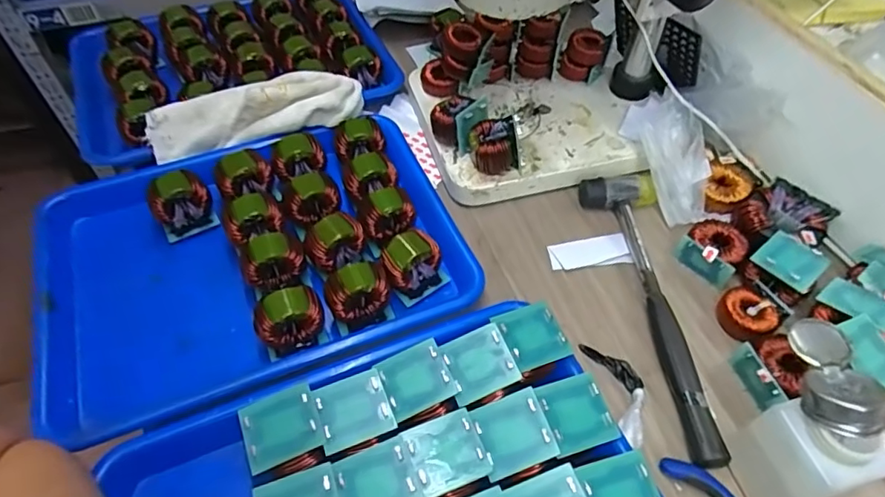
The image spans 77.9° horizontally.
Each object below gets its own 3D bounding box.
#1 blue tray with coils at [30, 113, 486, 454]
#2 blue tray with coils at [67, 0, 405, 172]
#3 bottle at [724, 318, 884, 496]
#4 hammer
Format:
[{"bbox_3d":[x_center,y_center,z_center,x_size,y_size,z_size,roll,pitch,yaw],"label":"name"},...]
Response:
[{"bbox_3d":[-0.155,0.003,0.458,0.330,0.055,0.250,-18,54,-14],"label":"blue tray with coils"},{"bbox_3d":[-0.235,-0.215,0.612,0.334,0.053,0.275,-20,55,-16],"label":"blue tray with coils"},{"bbox_3d":[0.217,0.104,0.337,0.052,0.091,0.092,-2,52,-2],"label":"bottle"},{"bbox_3d":[0.185,0.039,0.454,0.065,0.027,0.267,-7,52,-6],"label":"hammer"}]

